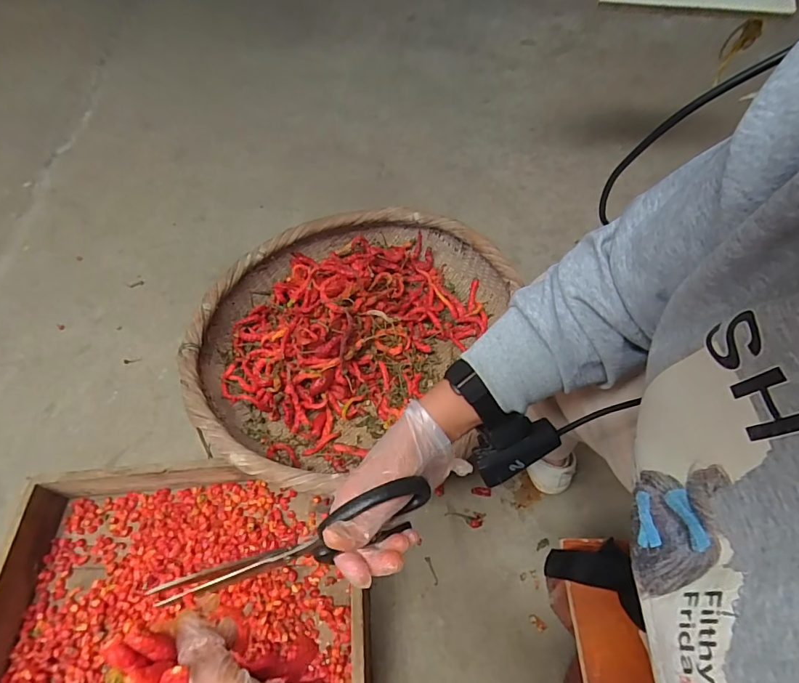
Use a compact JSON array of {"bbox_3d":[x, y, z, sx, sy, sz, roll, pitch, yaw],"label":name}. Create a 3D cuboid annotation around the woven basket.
[{"bbox_3d":[-0.072,-0.020,0.731,0.522,0.114,0.448,-28,59,-13],"label":"woven basket"}]

